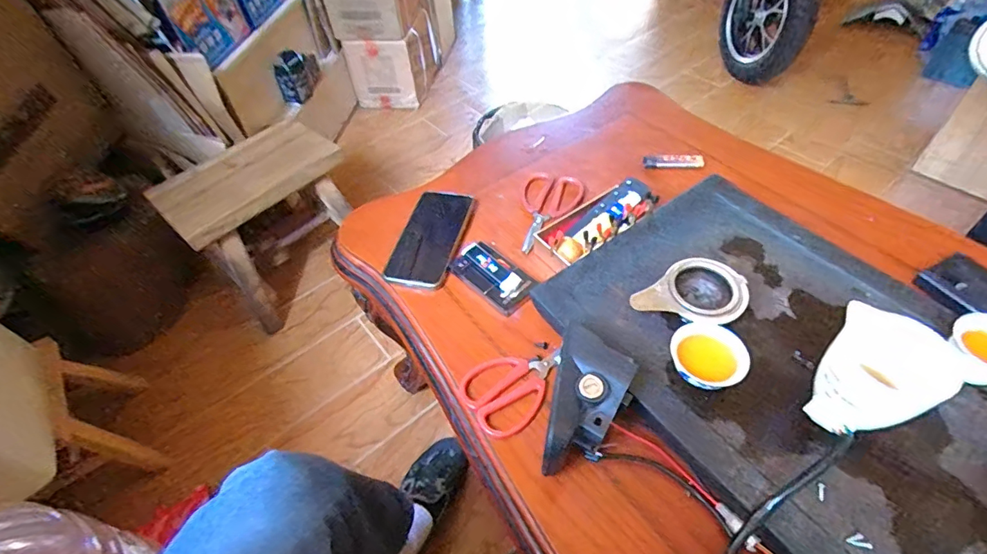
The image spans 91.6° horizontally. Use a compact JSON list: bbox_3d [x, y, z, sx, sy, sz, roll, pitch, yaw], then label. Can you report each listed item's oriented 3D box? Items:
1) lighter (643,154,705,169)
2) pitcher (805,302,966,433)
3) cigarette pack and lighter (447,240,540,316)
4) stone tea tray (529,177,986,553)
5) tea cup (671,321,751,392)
[{"bbox_3d":[0.261,-0.166,0.695,0.082,0.017,0.016,2,51,7],"label":"lighter"},{"bbox_3d":[0.299,0.088,0.387,0.080,0.085,0.088,35,62,29],"label":"pitcher"},{"bbox_3d":[0.000,-0.004,0.594,0.107,0.023,0.058,36,62,29],"label":"cigarette pack and lighter"},{"bbox_3d":[0.303,0.090,0.427,0.327,0.046,0.505,-33,55,-20],"label":"stone tea tray"},{"bbox_3d":[0.196,0.075,0.442,0.064,0.034,0.059,-3,51,3],"label":"tea cup"}]

